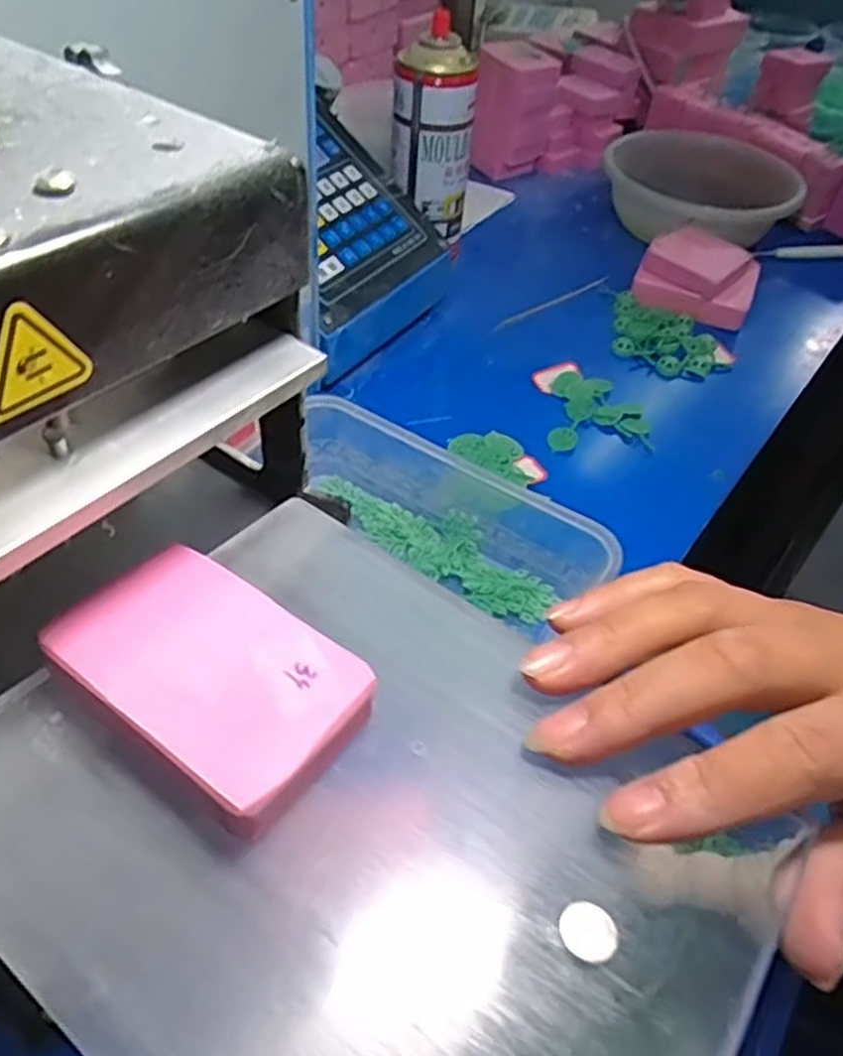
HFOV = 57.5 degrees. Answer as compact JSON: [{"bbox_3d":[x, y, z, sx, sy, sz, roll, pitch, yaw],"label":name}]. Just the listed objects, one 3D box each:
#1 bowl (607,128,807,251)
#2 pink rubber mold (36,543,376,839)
[{"bbox_3d":[0.264,-0.324,0.737,0.174,0.068,0.178,3,47,-3],"label":"bowl"},{"bbox_3d":[-0.050,0.036,0.185,0.074,0.017,0.046,30,51,21],"label":"pink rubber mold"}]

